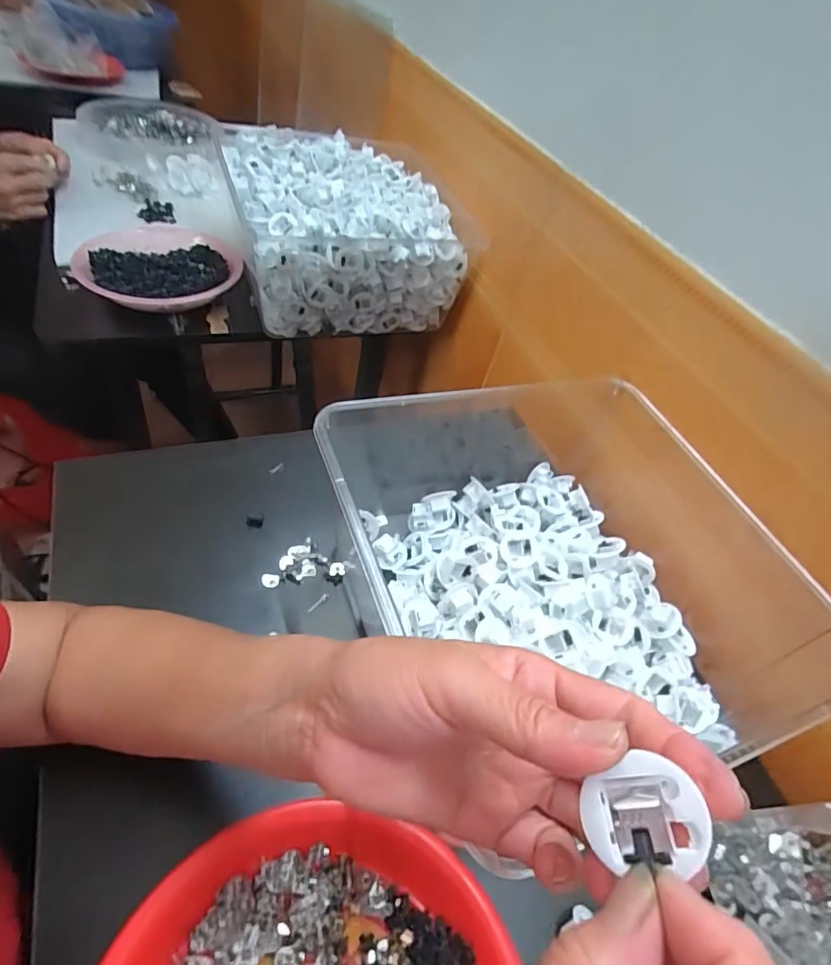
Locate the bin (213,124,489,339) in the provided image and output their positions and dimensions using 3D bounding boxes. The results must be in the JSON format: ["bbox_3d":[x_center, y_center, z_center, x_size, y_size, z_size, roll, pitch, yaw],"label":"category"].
[{"bbox_3d":[-0.088,-0.340,0.714,0.302,0.169,0.259,-11,53,-22],"label":"bin"}]

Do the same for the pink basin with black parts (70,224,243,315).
[{"bbox_3d":[-0.326,-0.272,0.660,0.183,0.034,0.181,7,49,-8],"label":"pink basin with black parts"}]

